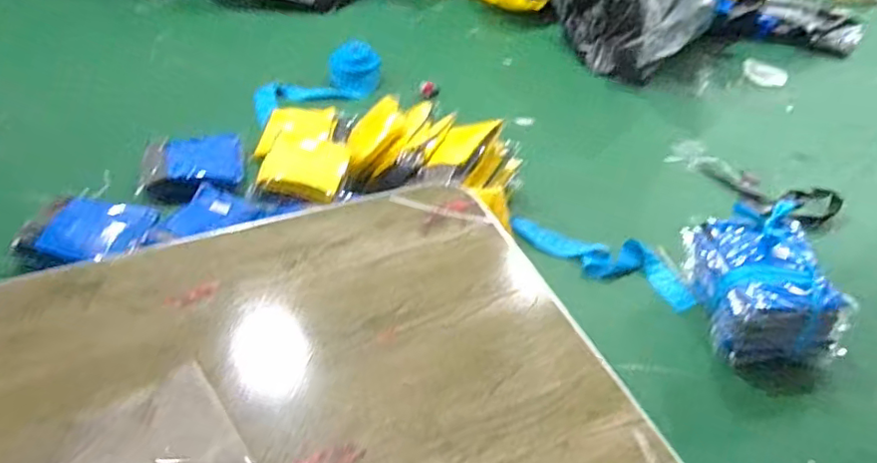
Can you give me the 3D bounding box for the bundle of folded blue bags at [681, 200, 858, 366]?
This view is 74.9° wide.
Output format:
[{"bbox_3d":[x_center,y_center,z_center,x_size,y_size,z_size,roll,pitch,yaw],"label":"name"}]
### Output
[{"bbox_3d":[0.702,0.111,1.247,0.226,0.166,0.327,0,43,-6],"label":"bundle of folded blue bags"}]

